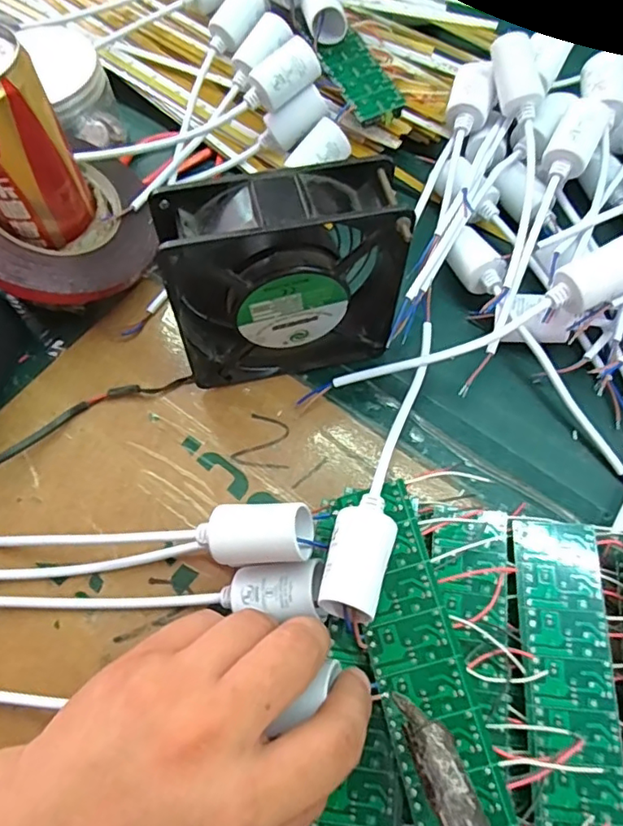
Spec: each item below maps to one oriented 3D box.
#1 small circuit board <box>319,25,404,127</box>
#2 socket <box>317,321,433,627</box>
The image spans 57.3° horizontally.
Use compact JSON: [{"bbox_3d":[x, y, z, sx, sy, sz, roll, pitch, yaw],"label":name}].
[{"bbox_3d":[0.033,-0.240,0.407,0.034,0.006,0.083,-24,66,-1],"label":"small circuit board"},{"bbox_3d":[0.043,0.017,0.295,0.026,0.022,0.183,17,52,9],"label":"socket"}]

